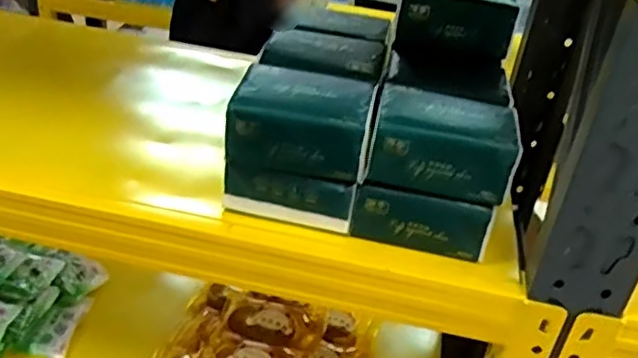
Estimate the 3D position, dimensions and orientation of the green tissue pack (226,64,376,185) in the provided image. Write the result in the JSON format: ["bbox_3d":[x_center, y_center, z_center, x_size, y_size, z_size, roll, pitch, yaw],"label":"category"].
[{"bbox_3d":[-0.018,-0.051,0.568,0.118,0.064,0.078,9,32,3],"label":"green tissue pack"}]

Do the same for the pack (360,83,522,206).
[{"bbox_3d":[0.104,-0.031,0.562,0.117,0.061,0.076,9,32,3],"label":"pack"}]

